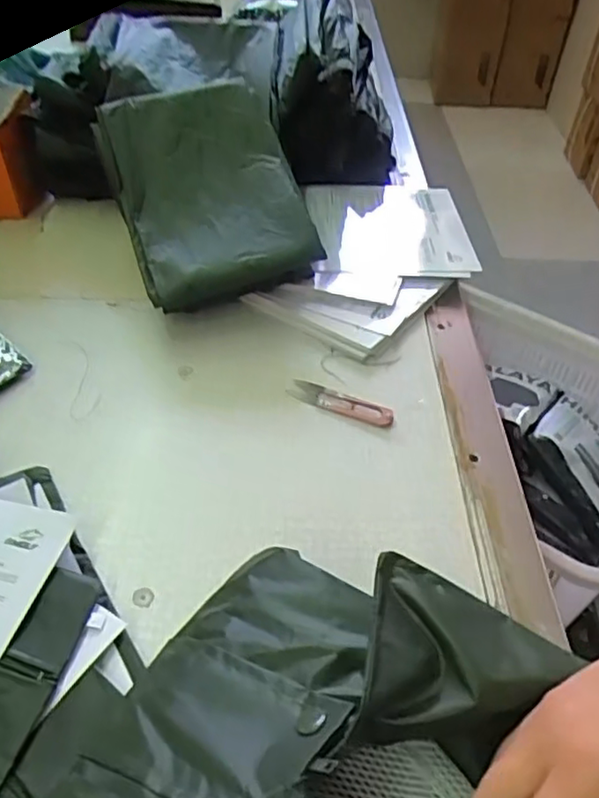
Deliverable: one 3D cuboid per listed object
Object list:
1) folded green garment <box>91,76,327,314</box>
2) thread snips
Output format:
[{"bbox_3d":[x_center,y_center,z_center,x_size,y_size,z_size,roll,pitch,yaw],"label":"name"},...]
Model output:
[{"bbox_3d":[-0.092,-0.221,0.676,0.196,0.060,0.268,-20,66,-6],"label":"folded green garment"},{"bbox_3d":[0.037,0.003,0.576,0.097,0.007,0.023,22,48,18],"label":"thread snips"}]

